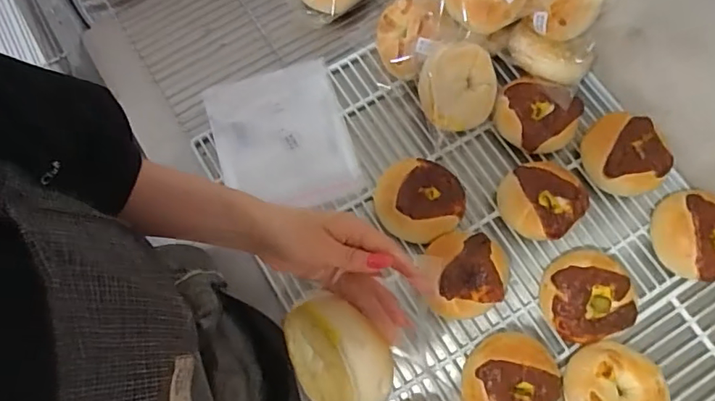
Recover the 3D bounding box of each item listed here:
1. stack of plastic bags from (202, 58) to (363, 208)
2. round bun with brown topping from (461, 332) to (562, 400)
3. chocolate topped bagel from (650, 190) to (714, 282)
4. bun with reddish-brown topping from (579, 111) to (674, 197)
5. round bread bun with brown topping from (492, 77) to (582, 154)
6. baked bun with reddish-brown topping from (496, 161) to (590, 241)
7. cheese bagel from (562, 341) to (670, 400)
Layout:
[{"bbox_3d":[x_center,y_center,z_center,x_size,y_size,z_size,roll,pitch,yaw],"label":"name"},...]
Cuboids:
[{"bbox_3d":[-0.105,-0.083,0.732,0.179,0.014,0.196,-16,85,1],"label":"stack of plastic bags"},{"bbox_3d":[0.180,0.216,0.619,0.112,0.059,0.109,0,73,1],"label":"round bun with brown topping"},{"bbox_3d":[0.429,0.044,0.666,0.100,0.063,0.109,0,73,1],"label":"chocolate topped bagel"},{"bbox_3d":[0.358,-0.063,0.705,0.103,0.056,0.111,-2,73,0],"label":"bun with reddish-brown topping"},{"bbox_3d":[0.243,-0.115,0.714,0.109,0.051,0.094,26,75,9],"label":"round bread bun with brown topping"},{"bbox_3d":[0.236,0.000,0.677,0.099,0.044,0.090,41,78,12],"label":"baked bun with reddish-brown topping"},{"bbox_3d":[0.300,0.226,0.619,0.111,0.056,0.105,0,73,1],"label":"cheese bagel"}]

